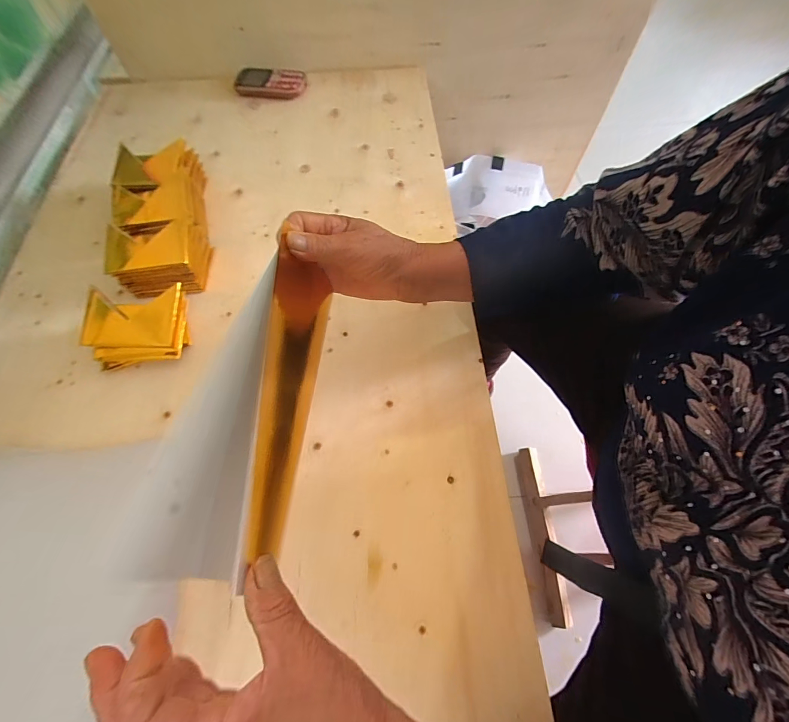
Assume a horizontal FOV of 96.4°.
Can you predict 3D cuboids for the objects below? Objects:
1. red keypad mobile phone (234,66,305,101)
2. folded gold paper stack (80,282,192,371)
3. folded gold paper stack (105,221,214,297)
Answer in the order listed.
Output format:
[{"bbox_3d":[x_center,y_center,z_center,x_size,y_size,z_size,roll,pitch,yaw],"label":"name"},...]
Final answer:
[{"bbox_3d":[-0.235,-0.525,0.664,0.127,0.027,0.064,3,65,2],"label":"red keypad mobile phone"},{"bbox_3d":[-0.299,-0.041,0.417,0.106,0.060,0.078,-8,65,-2],"label":"folded gold paper stack"},{"bbox_3d":[-0.304,-0.135,0.461,0.108,0.060,0.090,-14,65,-5],"label":"folded gold paper stack"}]

